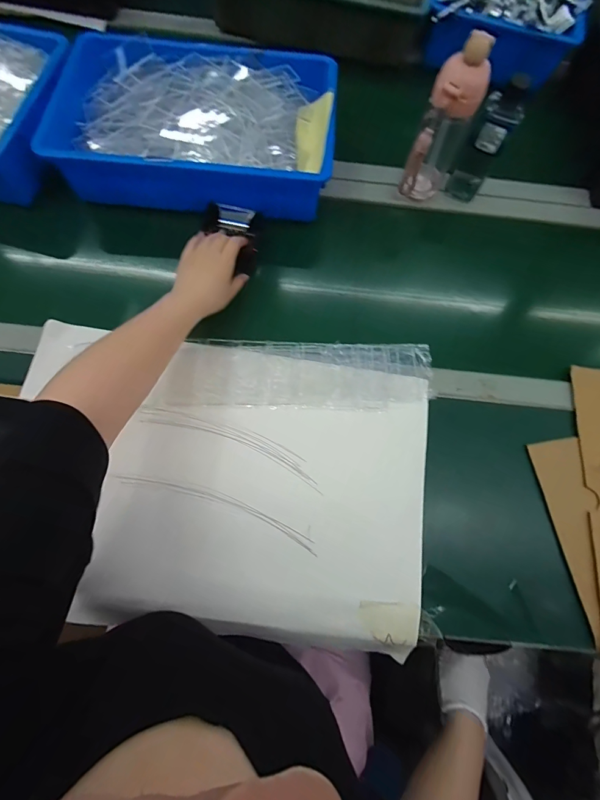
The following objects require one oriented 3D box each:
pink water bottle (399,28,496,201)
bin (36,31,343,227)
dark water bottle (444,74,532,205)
[{"bbox_3d":[0.200,-0.375,0.495,0.063,0.196,0.059,24,74,5],"label":"pink water bottle"},{"bbox_3d":[-0.161,-0.444,0.566,0.421,0.088,0.305,4,73,-1],"label":"bin"},{"bbox_3d":[0.280,-0.384,0.533,0.055,0.164,0.047,24,74,5],"label":"dark water bottle"}]

